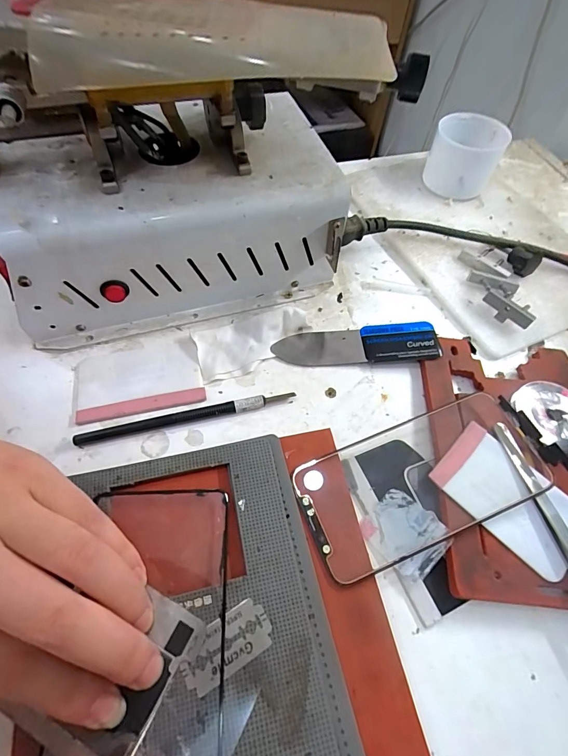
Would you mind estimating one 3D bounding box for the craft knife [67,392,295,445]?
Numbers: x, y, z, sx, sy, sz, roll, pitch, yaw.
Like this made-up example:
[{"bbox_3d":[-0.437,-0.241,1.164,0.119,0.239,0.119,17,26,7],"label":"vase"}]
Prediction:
[{"bbox_3d":[-0.060,0.025,0.238,0.135,0.007,0.007,-11,60,-10],"label":"craft knife"}]

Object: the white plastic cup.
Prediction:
[{"bbox_3d":[0.174,-0.216,0.362,0.063,0.052,0.068,24,61,11],"label":"white plastic cup"}]

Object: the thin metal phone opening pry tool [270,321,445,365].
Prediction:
[{"bbox_3d":[0.052,-0.025,0.273,0.117,0.009,0.031,-1,59,-4],"label":"thin metal phone opening pry tool"}]

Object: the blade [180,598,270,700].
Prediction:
[{"bbox_3d":[-0.026,0.123,0.171,0.041,0.004,0.021,-28,64,-18],"label":"blade"}]

